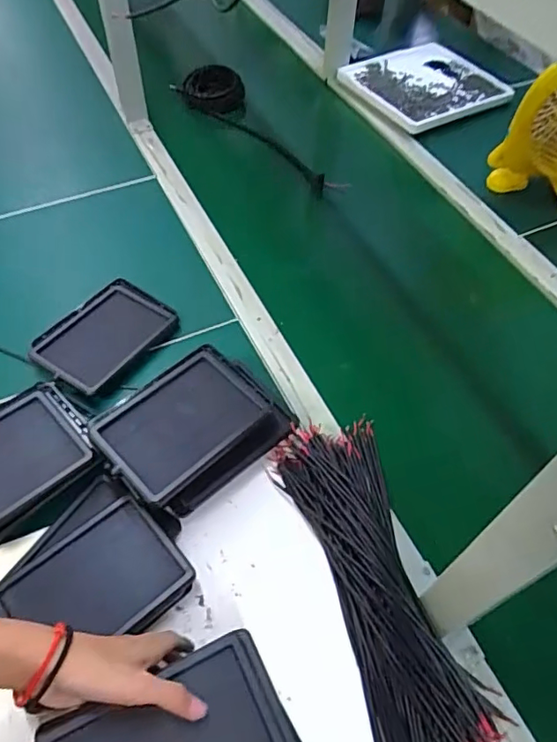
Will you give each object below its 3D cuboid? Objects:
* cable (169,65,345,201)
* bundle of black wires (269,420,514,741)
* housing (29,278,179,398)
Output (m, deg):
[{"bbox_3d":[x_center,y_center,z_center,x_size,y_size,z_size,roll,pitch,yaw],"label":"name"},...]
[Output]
[{"bbox_3d":[-0.031,-0.492,1.107,0.394,0.118,0.042,33,55,-14],"label":"cable"},{"bbox_3d":[0.103,0.211,0.539,0.123,0.049,0.379,-13,56,-11],"label":"bundle of black wires"},{"bbox_3d":[-0.234,-0.047,0.725,0.129,0.023,0.171,34,60,20],"label":"housing"}]

